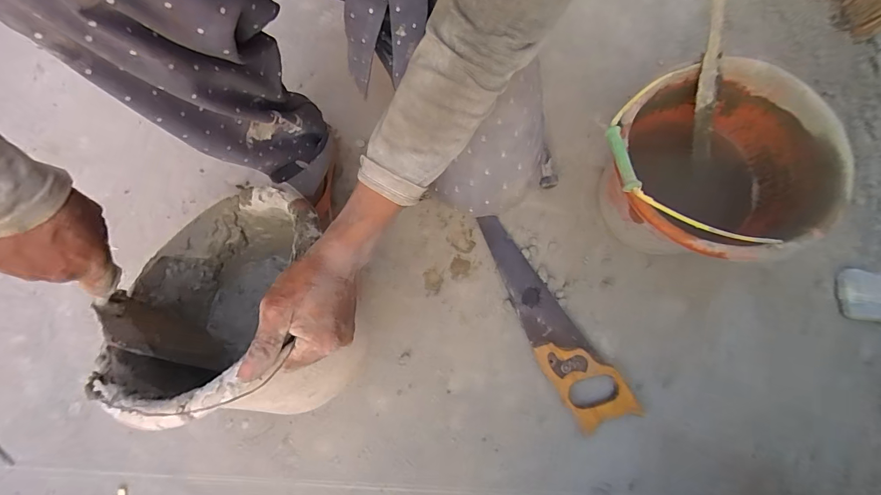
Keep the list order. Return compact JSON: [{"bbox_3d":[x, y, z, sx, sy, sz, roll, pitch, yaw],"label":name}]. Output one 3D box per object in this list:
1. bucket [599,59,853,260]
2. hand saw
[{"bbox_3d":[0.344,-0.095,0.545,0.286,0.226,0.238,-14,79,-4],"label":"bucket"},{"bbox_3d":[0.161,0.108,0.603,0.090,0.028,0.361,-31,81,-7],"label":"hand saw"}]

